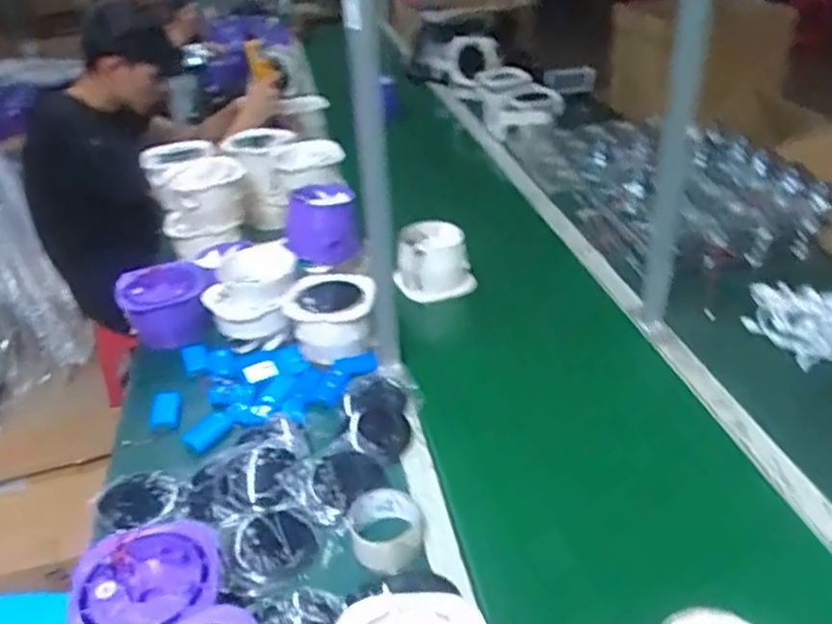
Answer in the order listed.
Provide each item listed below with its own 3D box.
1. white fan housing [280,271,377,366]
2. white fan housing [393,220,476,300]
[{"bbox_3d":[-0.140,0.004,1.163,0.145,0.099,0.130,-6,33,-1],"label":"white fan housing"},{"bbox_3d":[0.022,-0.101,1.373,0.160,0.106,0.153,-4,33,3],"label":"white fan housing"}]

